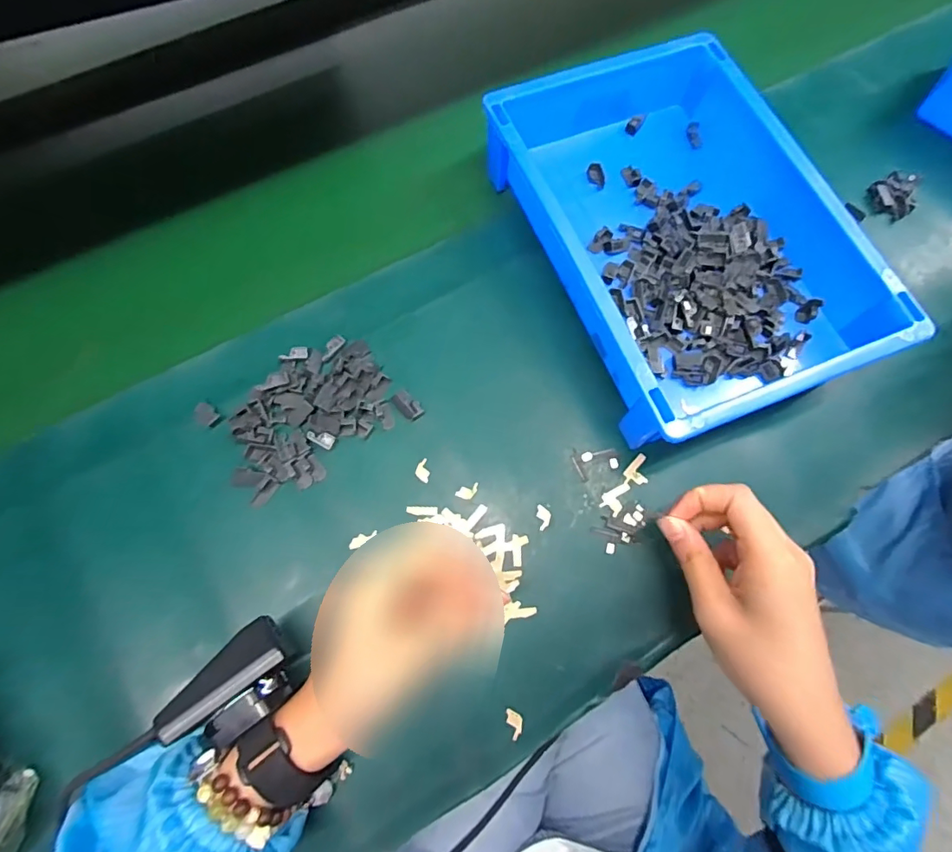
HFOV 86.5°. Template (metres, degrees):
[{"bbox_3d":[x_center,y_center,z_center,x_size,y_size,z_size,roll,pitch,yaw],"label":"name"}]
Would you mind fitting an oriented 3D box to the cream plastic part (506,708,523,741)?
[{"bbox_3d":[0.025,0.190,0.324,0.010,0.004,0.017,-21,73,-8],"label":"cream plastic part"}]

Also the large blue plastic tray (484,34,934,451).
[{"bbox_3d":[0.161,-0.156,0.405,0.217,0.069,0.299,-21,73,-8],"label":"large blue plastic tray"}]

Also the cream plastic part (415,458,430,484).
[{"bbox_3d":[-0.040,0.033,0.371,0.010,0.004,0.017,-10,72,-5],"label":"cream plastic part"}]

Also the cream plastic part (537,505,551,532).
[{"bbox_3d":[0.049,0.066,0.363,0.010,0.004,0.018,4,71,0],"label":"cream plastic part"}]

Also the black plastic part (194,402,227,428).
[{"bbox_3d":[-0.198,-0.008,0.373,0.024,0.004,0.015,37,74,10],"label":"black plastic part"}]

